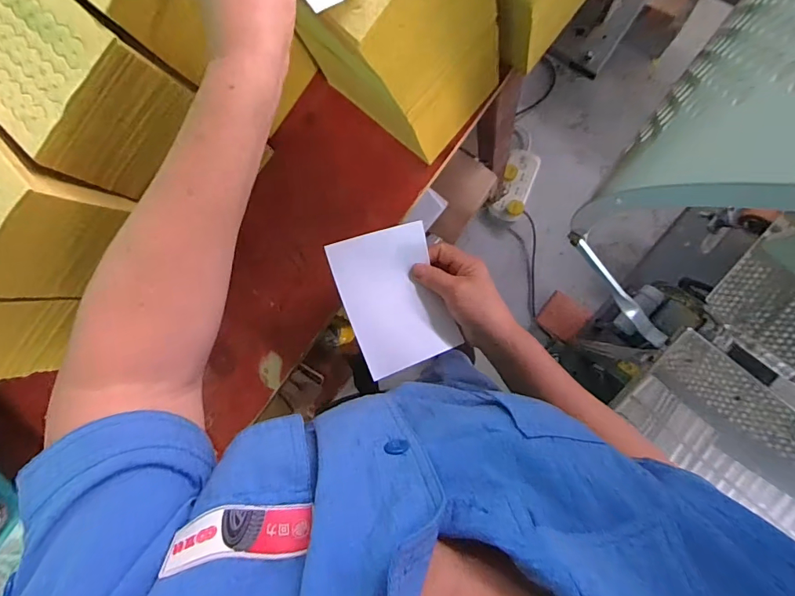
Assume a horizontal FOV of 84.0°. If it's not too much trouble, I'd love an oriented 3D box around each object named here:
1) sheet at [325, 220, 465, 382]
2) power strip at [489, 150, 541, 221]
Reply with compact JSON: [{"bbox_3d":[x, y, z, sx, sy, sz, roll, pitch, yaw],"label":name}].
[{"bbox_3d":[-0.002,0.000,0.477,0.105,0.012,0.145,-20,90,-16],"label":"sheet"},{"bbox_3d":[0.360,-0.339,1.351,0.096,0.042,0.208,21,81,8],"label":"power strip"}]

